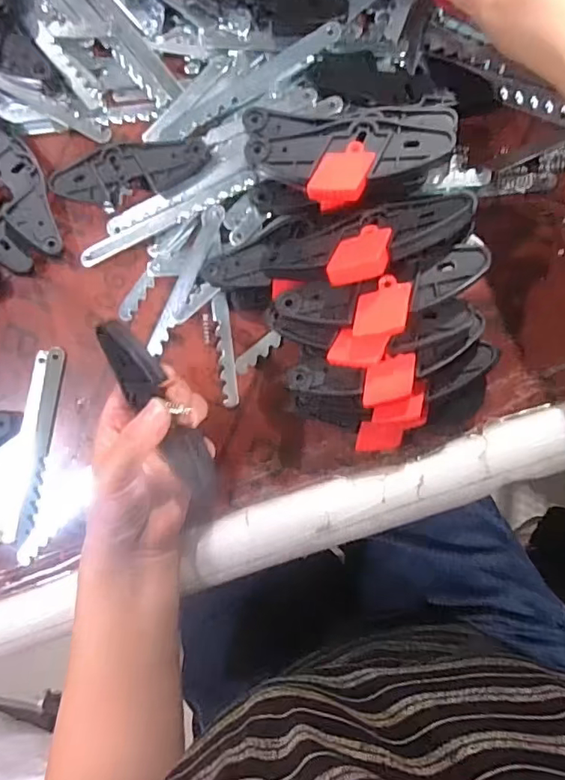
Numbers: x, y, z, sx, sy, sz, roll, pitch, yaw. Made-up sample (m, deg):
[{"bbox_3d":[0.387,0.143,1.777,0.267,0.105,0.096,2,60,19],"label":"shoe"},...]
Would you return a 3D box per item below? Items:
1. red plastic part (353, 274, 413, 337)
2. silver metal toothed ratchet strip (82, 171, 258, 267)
[{"bbox_3d":[0.060,-0.050,0.312,0.031,0.005,0.037,6,88,7],"label":"red plastic part"},{"bbox_3d":[-0.086,-0.127,0.387,0.144,0.006,0.013,-22,94,10],"label":"silver metal toothed ratchet strip"}]

